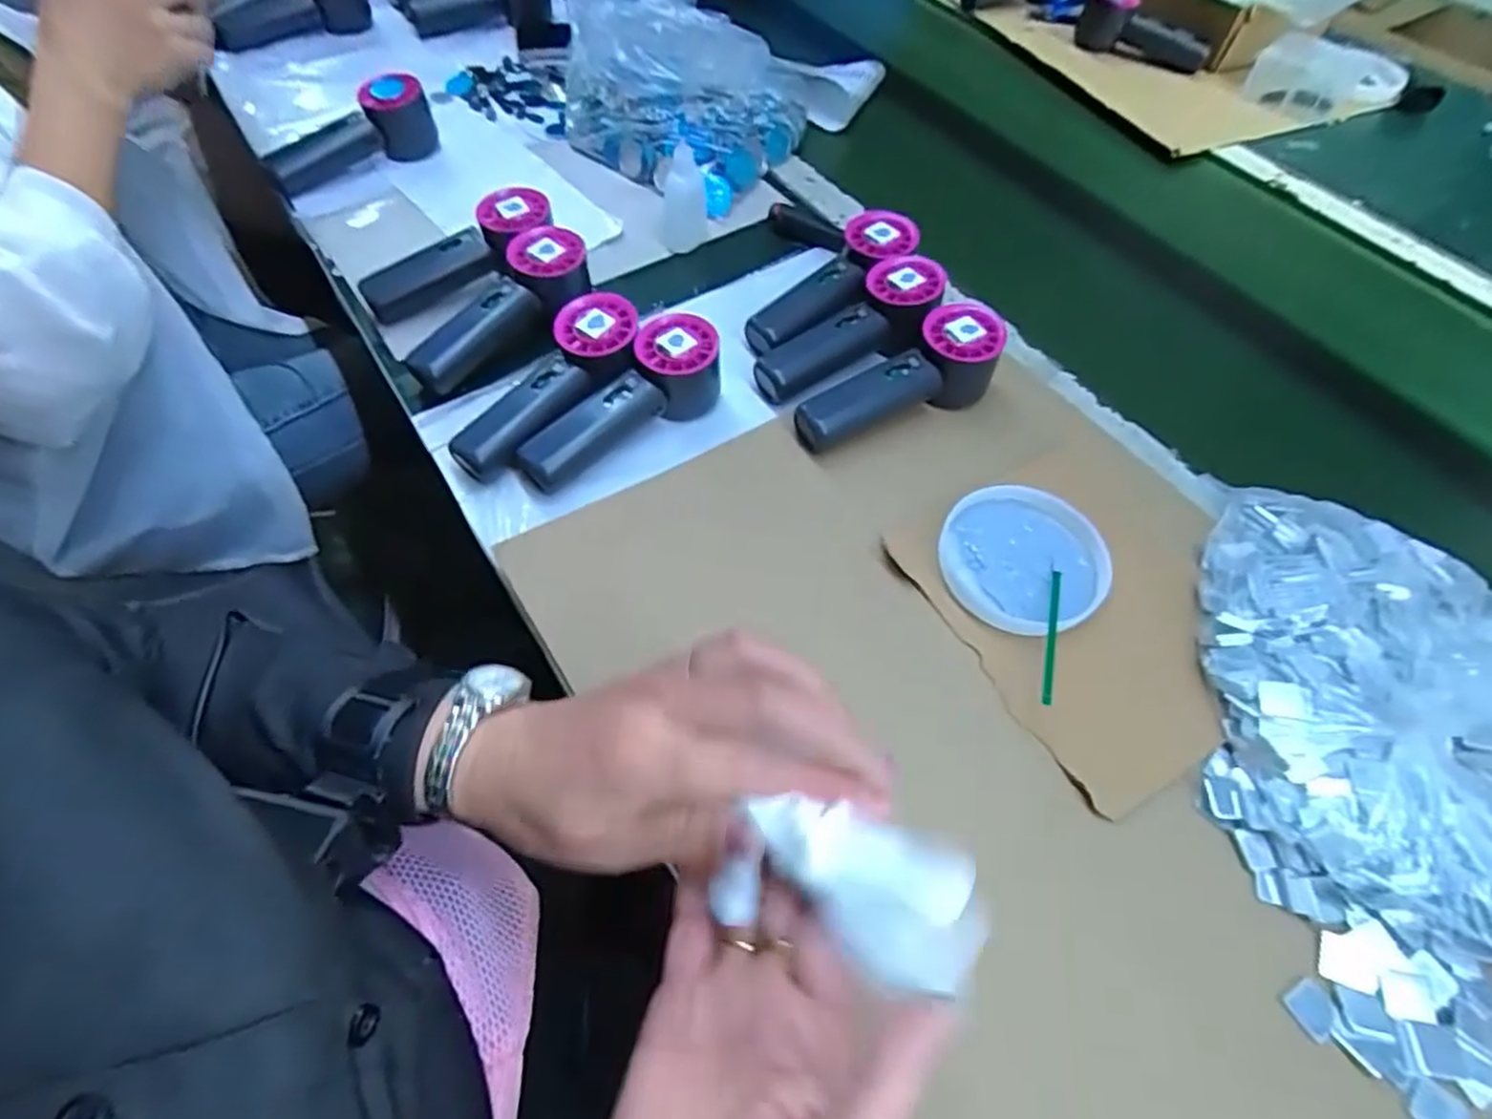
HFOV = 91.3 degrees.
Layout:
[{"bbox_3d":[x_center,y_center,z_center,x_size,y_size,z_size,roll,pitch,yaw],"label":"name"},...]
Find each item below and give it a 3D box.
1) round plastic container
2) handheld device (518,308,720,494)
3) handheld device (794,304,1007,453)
[{"bbox_3d":[0.172,-0.001,0.453,0.096,0.022,0.098,2,56,-3],"label":"round plastic container"},{"bbox_3d":[-0.083,-0.106,0.495,0.154,0.058,0.051,-38,66,-25],"label":"handheld device"},{"bbox_3d":[0.109,-0.122,0.521,0.161,0.054,0.054,-28,62,-5],"label":"handheld device"}]

